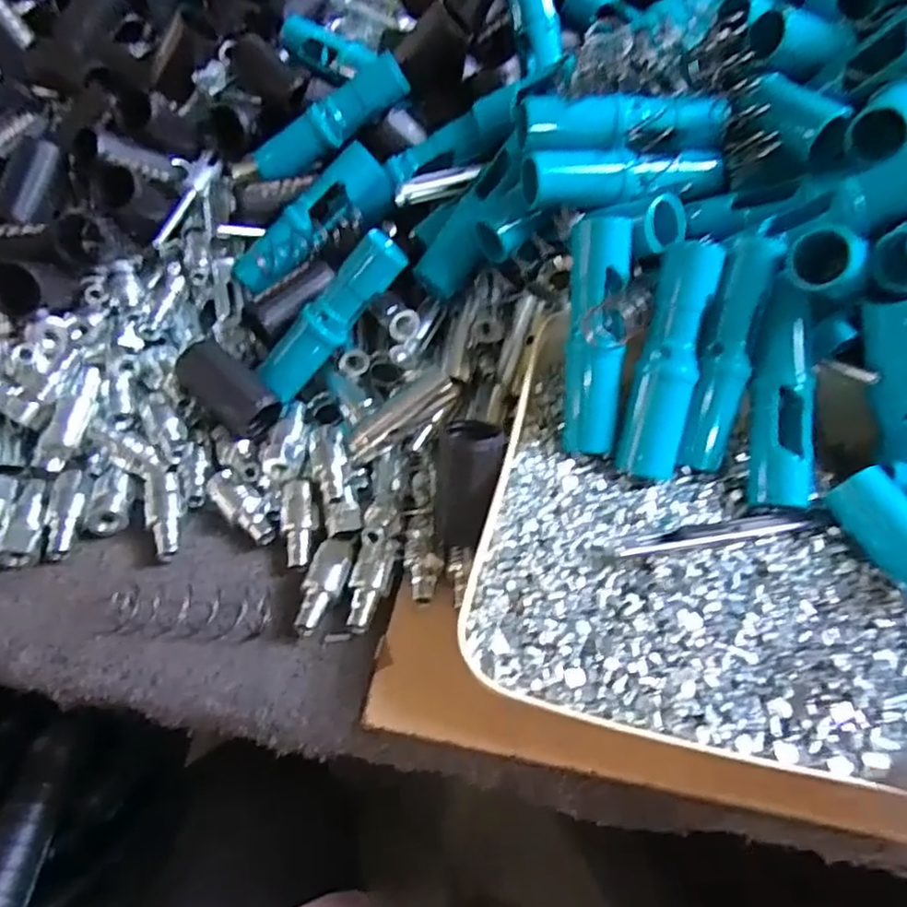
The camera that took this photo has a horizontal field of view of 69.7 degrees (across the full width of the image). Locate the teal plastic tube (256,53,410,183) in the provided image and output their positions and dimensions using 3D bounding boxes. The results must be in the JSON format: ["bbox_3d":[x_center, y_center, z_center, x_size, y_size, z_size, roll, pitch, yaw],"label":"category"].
[{"bbox_3d":[-0.087,-0.234,0.460,0.120,0.023,0.020,-31,52,9],"label":"teal plastic tube"}]

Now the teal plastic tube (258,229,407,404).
[{"bbox_3d":[-0.076,-0.084,0.402,0.119,0.028,0.022,-45,52,20],"label":"teal plastic tube"}]

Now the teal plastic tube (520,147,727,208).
[{"bbox_3d":[0.099,-0.157,0.368,0.119,0.024,0.024,-6,50,-7],"label":"teal plastic tube"}]

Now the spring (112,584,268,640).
[{"bbox_3d":[-0.138,0.081,0.343,0.081,0.017,0.025,3,50,0],"label":"spring"}]

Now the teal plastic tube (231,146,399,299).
[{"bbox_3d":[-0.096,-0.156,0.445,0.125,0.042,0.044,-40,59,-3],"label":"teal plastic tube"}]

